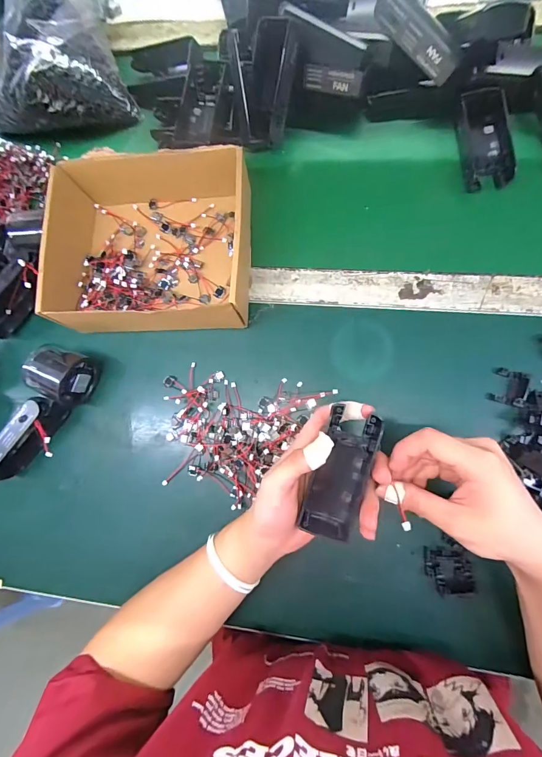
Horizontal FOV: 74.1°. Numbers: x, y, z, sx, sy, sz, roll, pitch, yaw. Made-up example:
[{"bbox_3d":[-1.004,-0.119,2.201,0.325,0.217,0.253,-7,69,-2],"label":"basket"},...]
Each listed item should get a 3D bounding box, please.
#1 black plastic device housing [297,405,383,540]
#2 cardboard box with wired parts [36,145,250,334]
[{"bbox_3d":[0.061,0.079,0.304,0.046,0.028,0.105,19,97,9],"label":"black plastic device housing"},{"bbox_3d":[-0.131,-0.146,0.402,0.210,0.074,0.182,1,84,7],"label":"cardboard box with wired parts"}]

